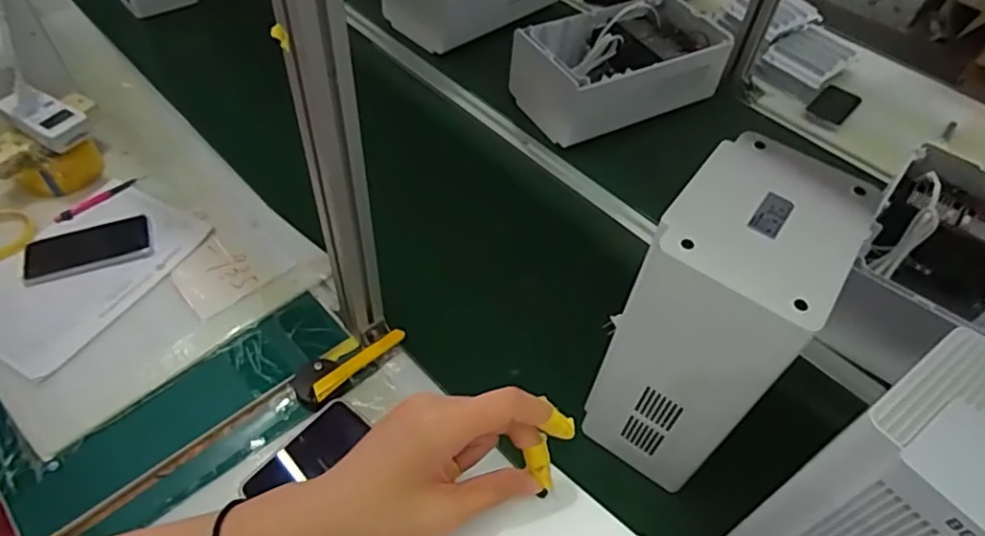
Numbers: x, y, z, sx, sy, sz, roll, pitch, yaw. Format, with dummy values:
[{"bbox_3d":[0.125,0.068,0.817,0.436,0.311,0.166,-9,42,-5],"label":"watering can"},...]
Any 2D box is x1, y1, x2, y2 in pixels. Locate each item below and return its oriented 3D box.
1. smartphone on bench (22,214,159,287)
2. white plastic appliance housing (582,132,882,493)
[{"bbox_3d":[-0.571,-0.026,0.880,0.168,0.016,0.081,-14,56,-19],"label":"smartphone on bench"},{"bbox_3d":[0.219,0.059,0.648,0.140,0.332,0.186,33,55,16],"label":"white plastic appliance housing"}]

